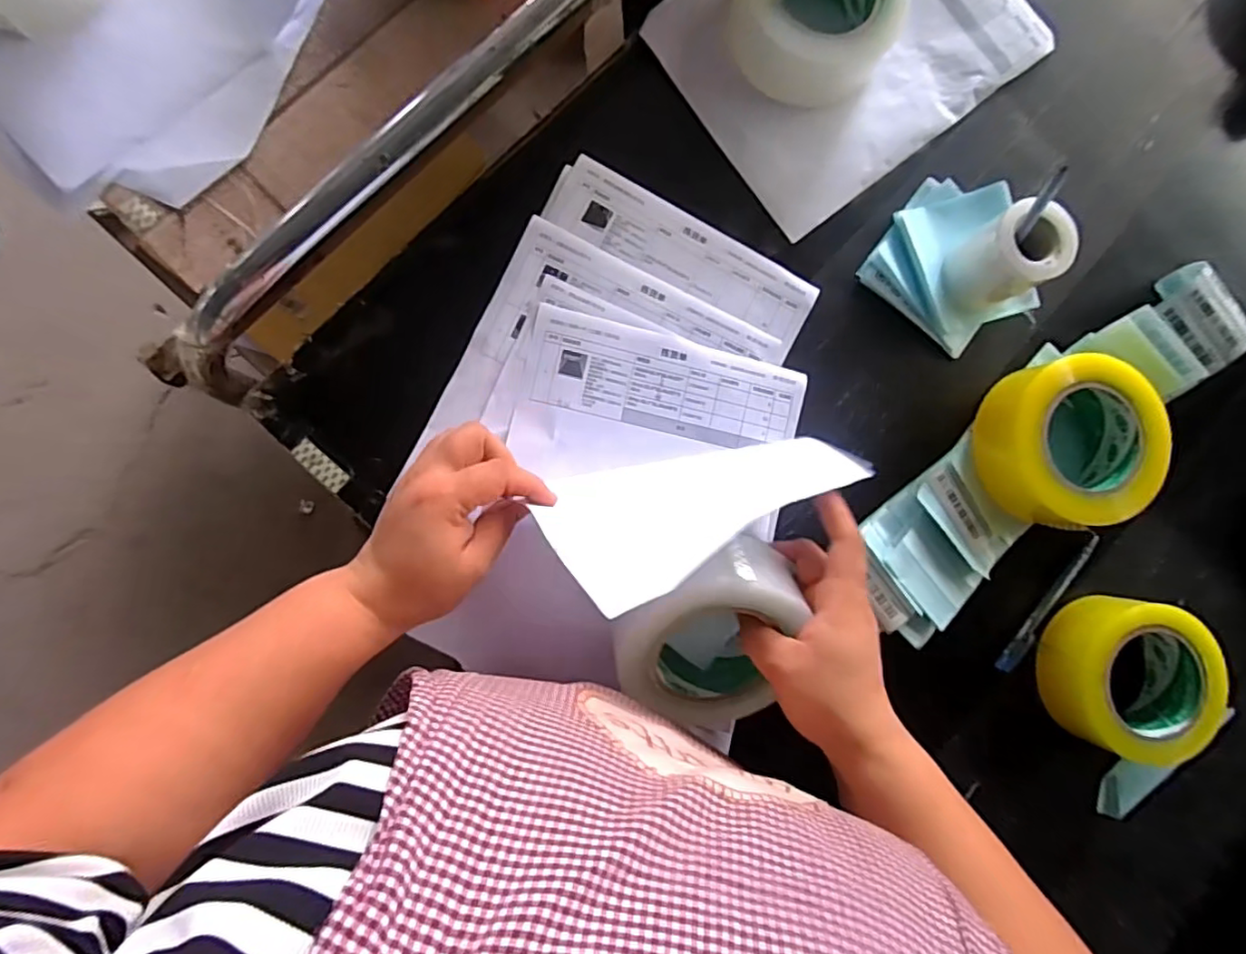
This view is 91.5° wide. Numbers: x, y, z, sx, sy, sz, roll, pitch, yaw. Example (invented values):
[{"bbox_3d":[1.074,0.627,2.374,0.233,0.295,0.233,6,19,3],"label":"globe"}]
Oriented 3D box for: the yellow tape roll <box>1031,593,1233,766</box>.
[{"bbox_3d":[0.390,0.151,0.458,0.116,0.052,0.110,9,85,-6],"label":"yellow tape roll"}]

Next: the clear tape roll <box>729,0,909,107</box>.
[{"bbox_3d":[0.147,-0.353,0.458,0.122,0.056,0.119,41,82,-3],"label":"clear tape roll"}]

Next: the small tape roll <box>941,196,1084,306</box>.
[{"bbox_3d":[0.287,-0.164,0.449,0.052,0.077,0.057,1,86,-7],"label":"small tape roll"}]

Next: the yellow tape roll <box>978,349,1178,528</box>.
[{"bbox_3d":[0.337,-0.026,0.462,0.118,0.056,0.123,1,86,-7],"label":"yellow tape roll"}]

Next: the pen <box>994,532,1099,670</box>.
[{"bbox_3d":[0.333,0.098,0.473,0.015,0.006,0.131,40,82,-3],"label":"pen"}]

